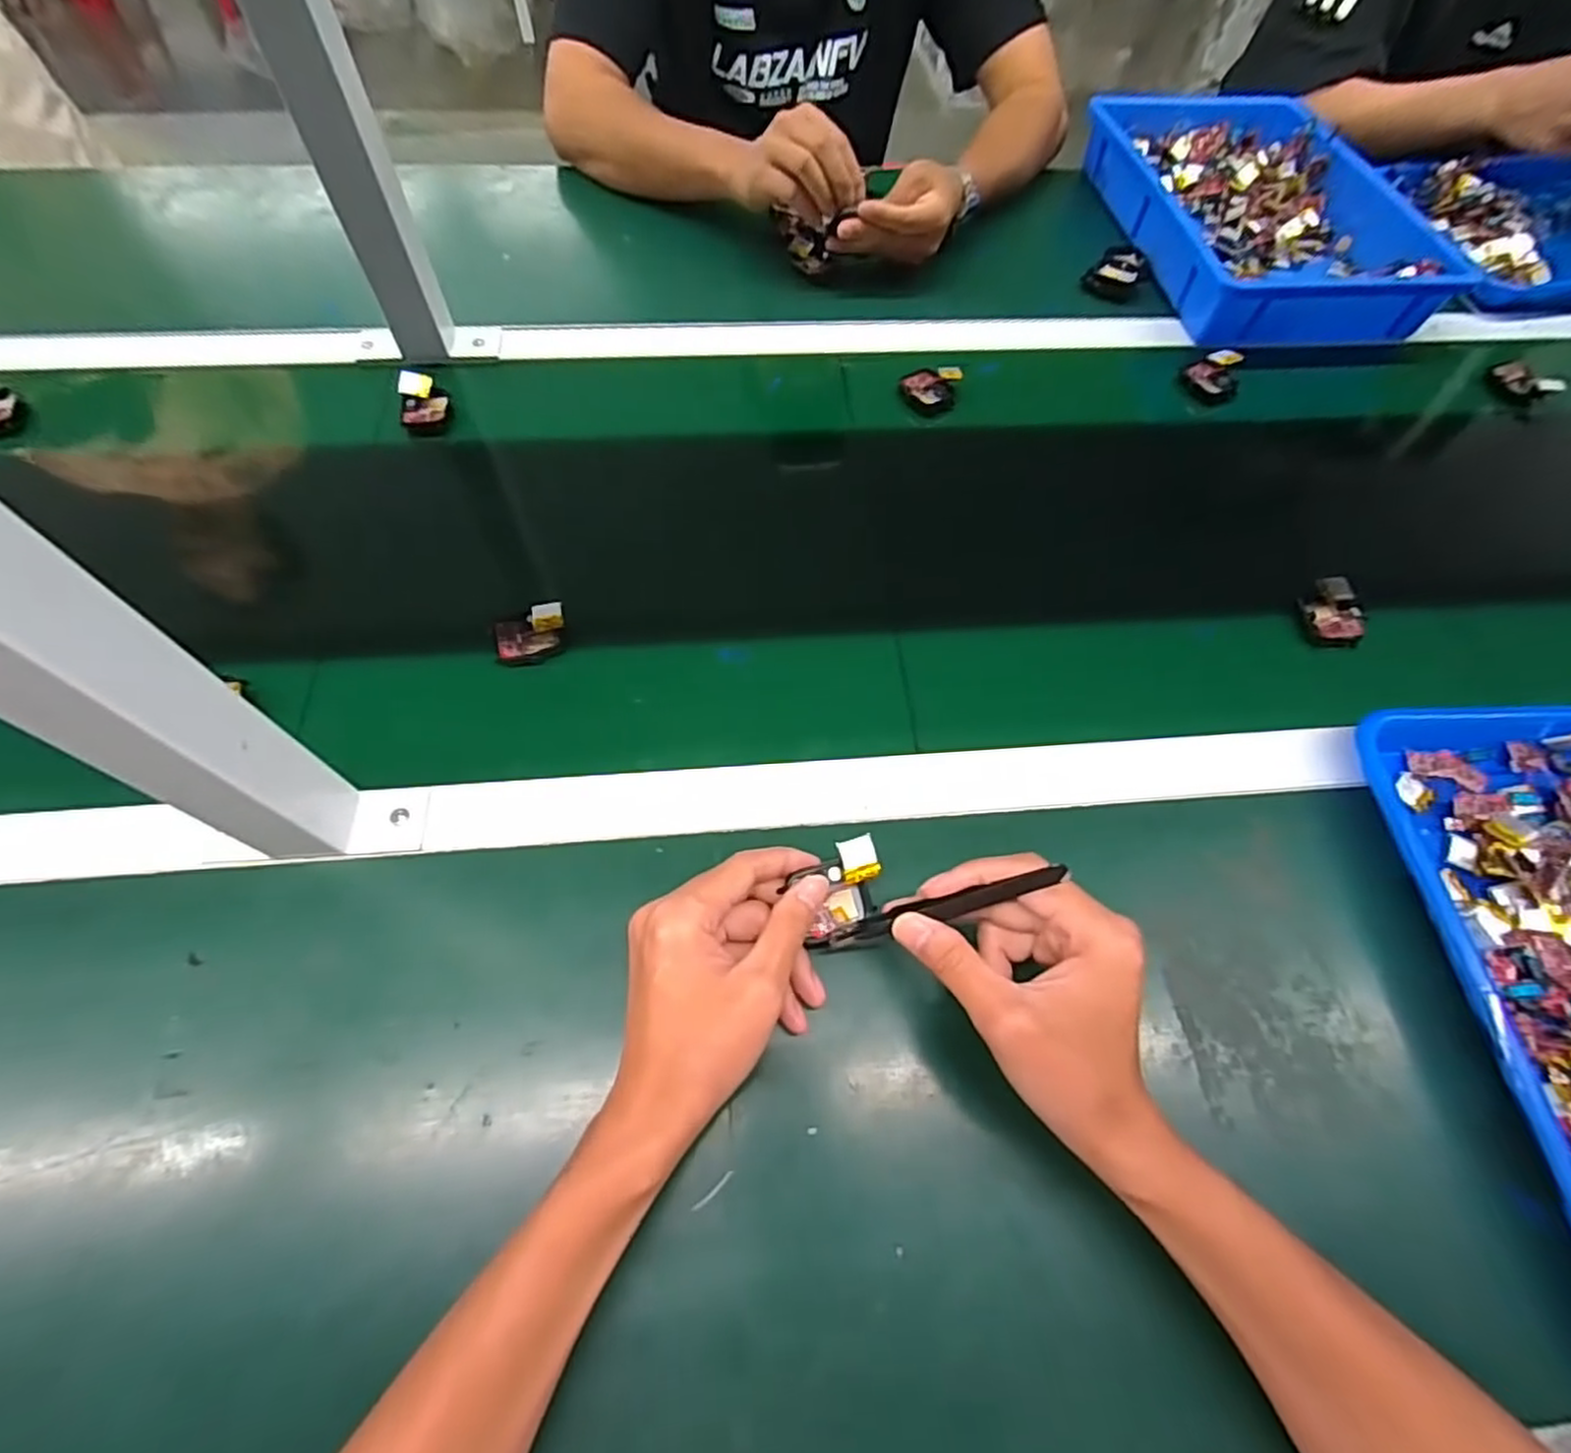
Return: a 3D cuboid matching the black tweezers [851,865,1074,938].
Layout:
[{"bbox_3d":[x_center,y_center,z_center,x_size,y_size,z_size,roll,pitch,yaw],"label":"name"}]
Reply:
[{"bbox_3d":[0.078,0.084,0.332,0.109,0.011,0.011,-26,63,29],"label":"black tweezers"}]

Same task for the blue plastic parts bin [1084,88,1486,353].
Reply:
[{"bbox_3d":[0.478,-0.538,0.725,0.244,0.061,0.367,-3,59,-5],"label":"blue plastic parts bin"}]

